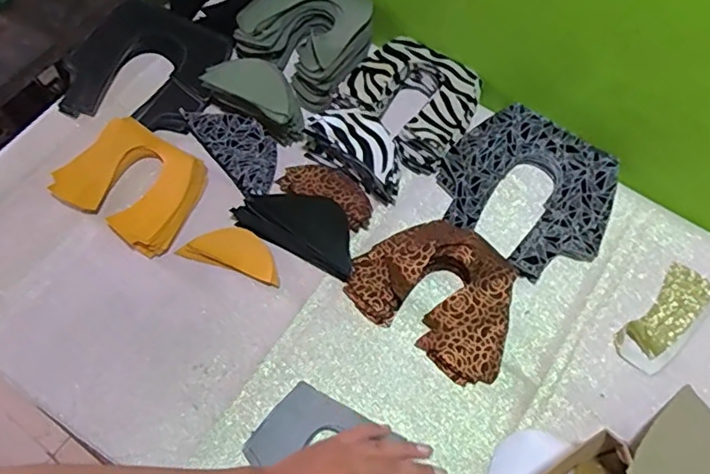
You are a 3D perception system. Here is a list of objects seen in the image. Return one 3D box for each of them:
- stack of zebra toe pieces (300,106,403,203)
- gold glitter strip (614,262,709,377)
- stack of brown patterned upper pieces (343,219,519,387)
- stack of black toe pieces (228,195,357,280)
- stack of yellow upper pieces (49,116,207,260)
[{"bbox_3d":[0.003,-0.103,0.675,0.134,0.080,0.056,37,70,14],"label":"stack of zebra toe pieces"},{"bbox_3d":[0.349,0.091,0.635,0.060,0.010,0.136,43,72,16],"label":"gold glitter strip"},{"bbox_3d":[0.096,0.058,0.627,0.181,0.047,0.136,35,70,13],"label":"stack of brown patterned upper pieces"},{"bbox_3d":[-0.058,-0.016,0.657,0.147,0.032,0.074,28,69,10],"label":"stack of black toe pieces"},{"bbox_3d":[-0.261,-0.065,0.681,0.158,0.034,0.126,31,69,12],"label":"stack of yellow upper pieces"}]

